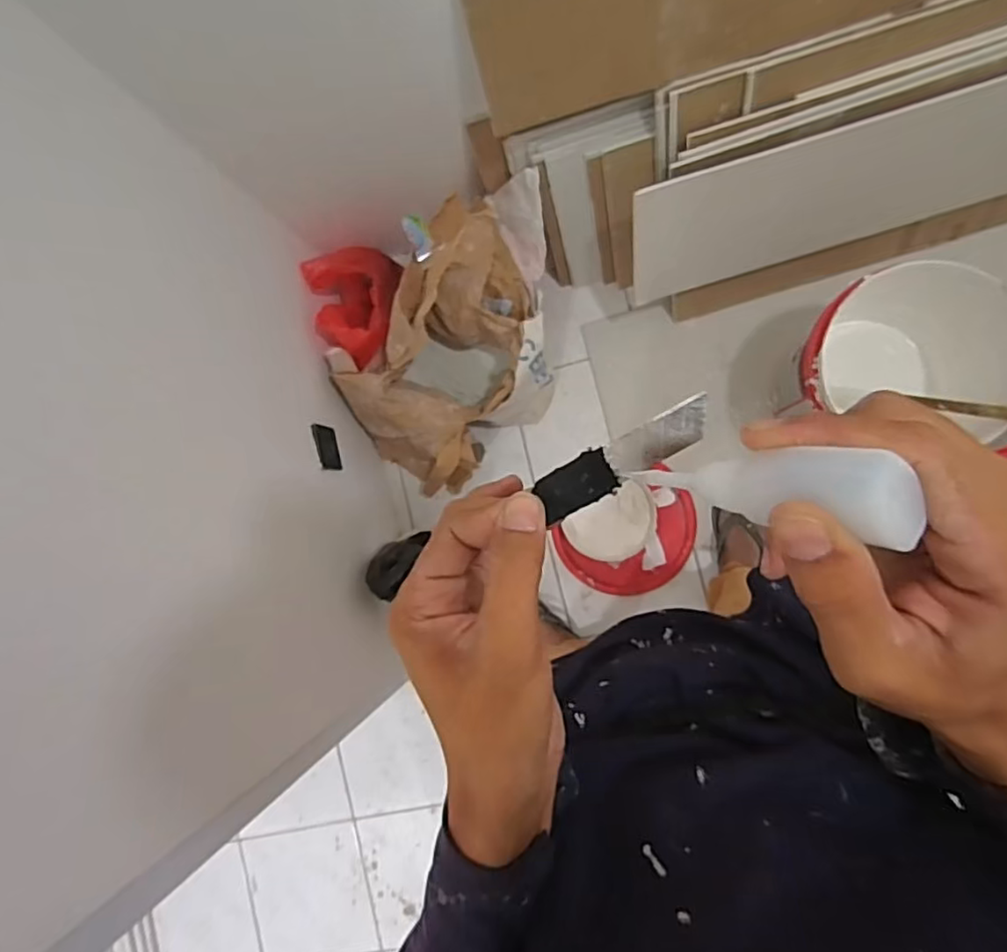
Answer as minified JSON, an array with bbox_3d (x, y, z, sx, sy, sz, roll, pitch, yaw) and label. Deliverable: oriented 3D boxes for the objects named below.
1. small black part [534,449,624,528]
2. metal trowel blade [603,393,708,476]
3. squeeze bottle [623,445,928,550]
[{"bbox_3d":[0.030,0.004,0.259,0.032,0.004,0.020,-26,102,-3],"label":"small black part"},{"bbox_3d":[0.065,-0.015,0.260,0.045,0.004,0.017,-29,100,2],"label":"metal trowel blade"},{"bbox_3d":[0.078,0.004,0.197,0.082,0.021,0.023,4,88,52],"label":"squeeze bottle"}]

